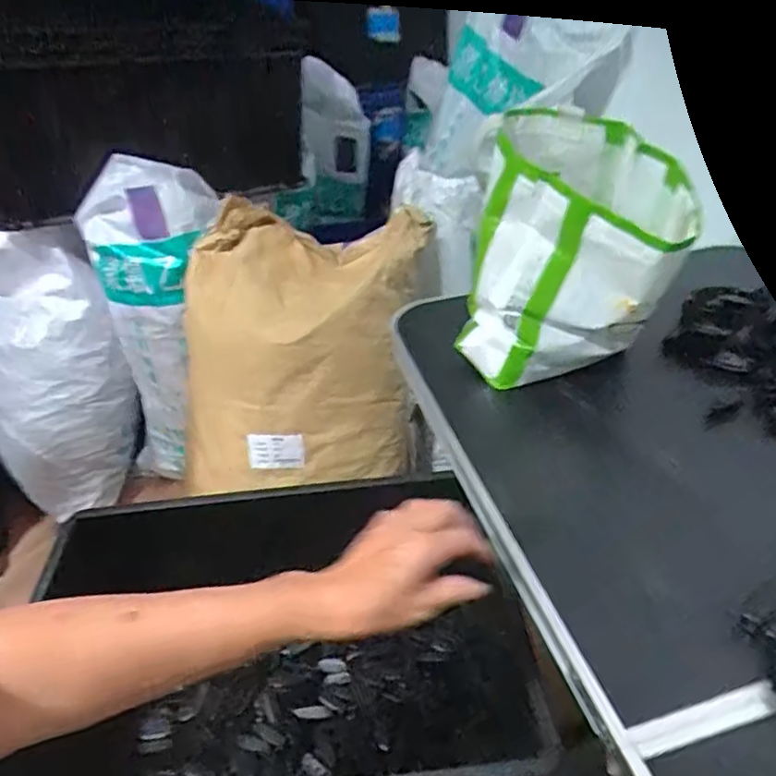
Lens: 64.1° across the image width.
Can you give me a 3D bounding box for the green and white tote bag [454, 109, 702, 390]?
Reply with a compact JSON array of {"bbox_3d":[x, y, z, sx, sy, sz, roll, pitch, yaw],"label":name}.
[{"bbox_3d":[0.194,-0.131,0.645,0.210,0.233,0.141,17,43,27],"label":"green and white tote bag"}]

